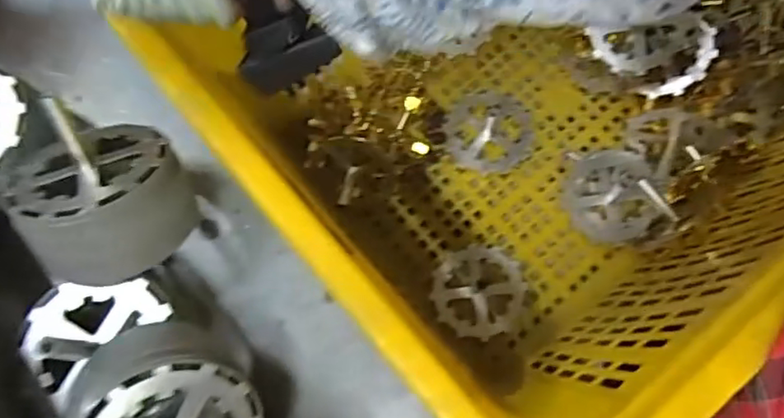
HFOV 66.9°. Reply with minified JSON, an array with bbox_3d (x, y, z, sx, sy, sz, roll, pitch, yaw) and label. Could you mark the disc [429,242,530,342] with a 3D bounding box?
[{"bbox_3d":[0.113,0.104,0.772,0.115,0.013,0.121,9,70,6],"label":"disc"}]

